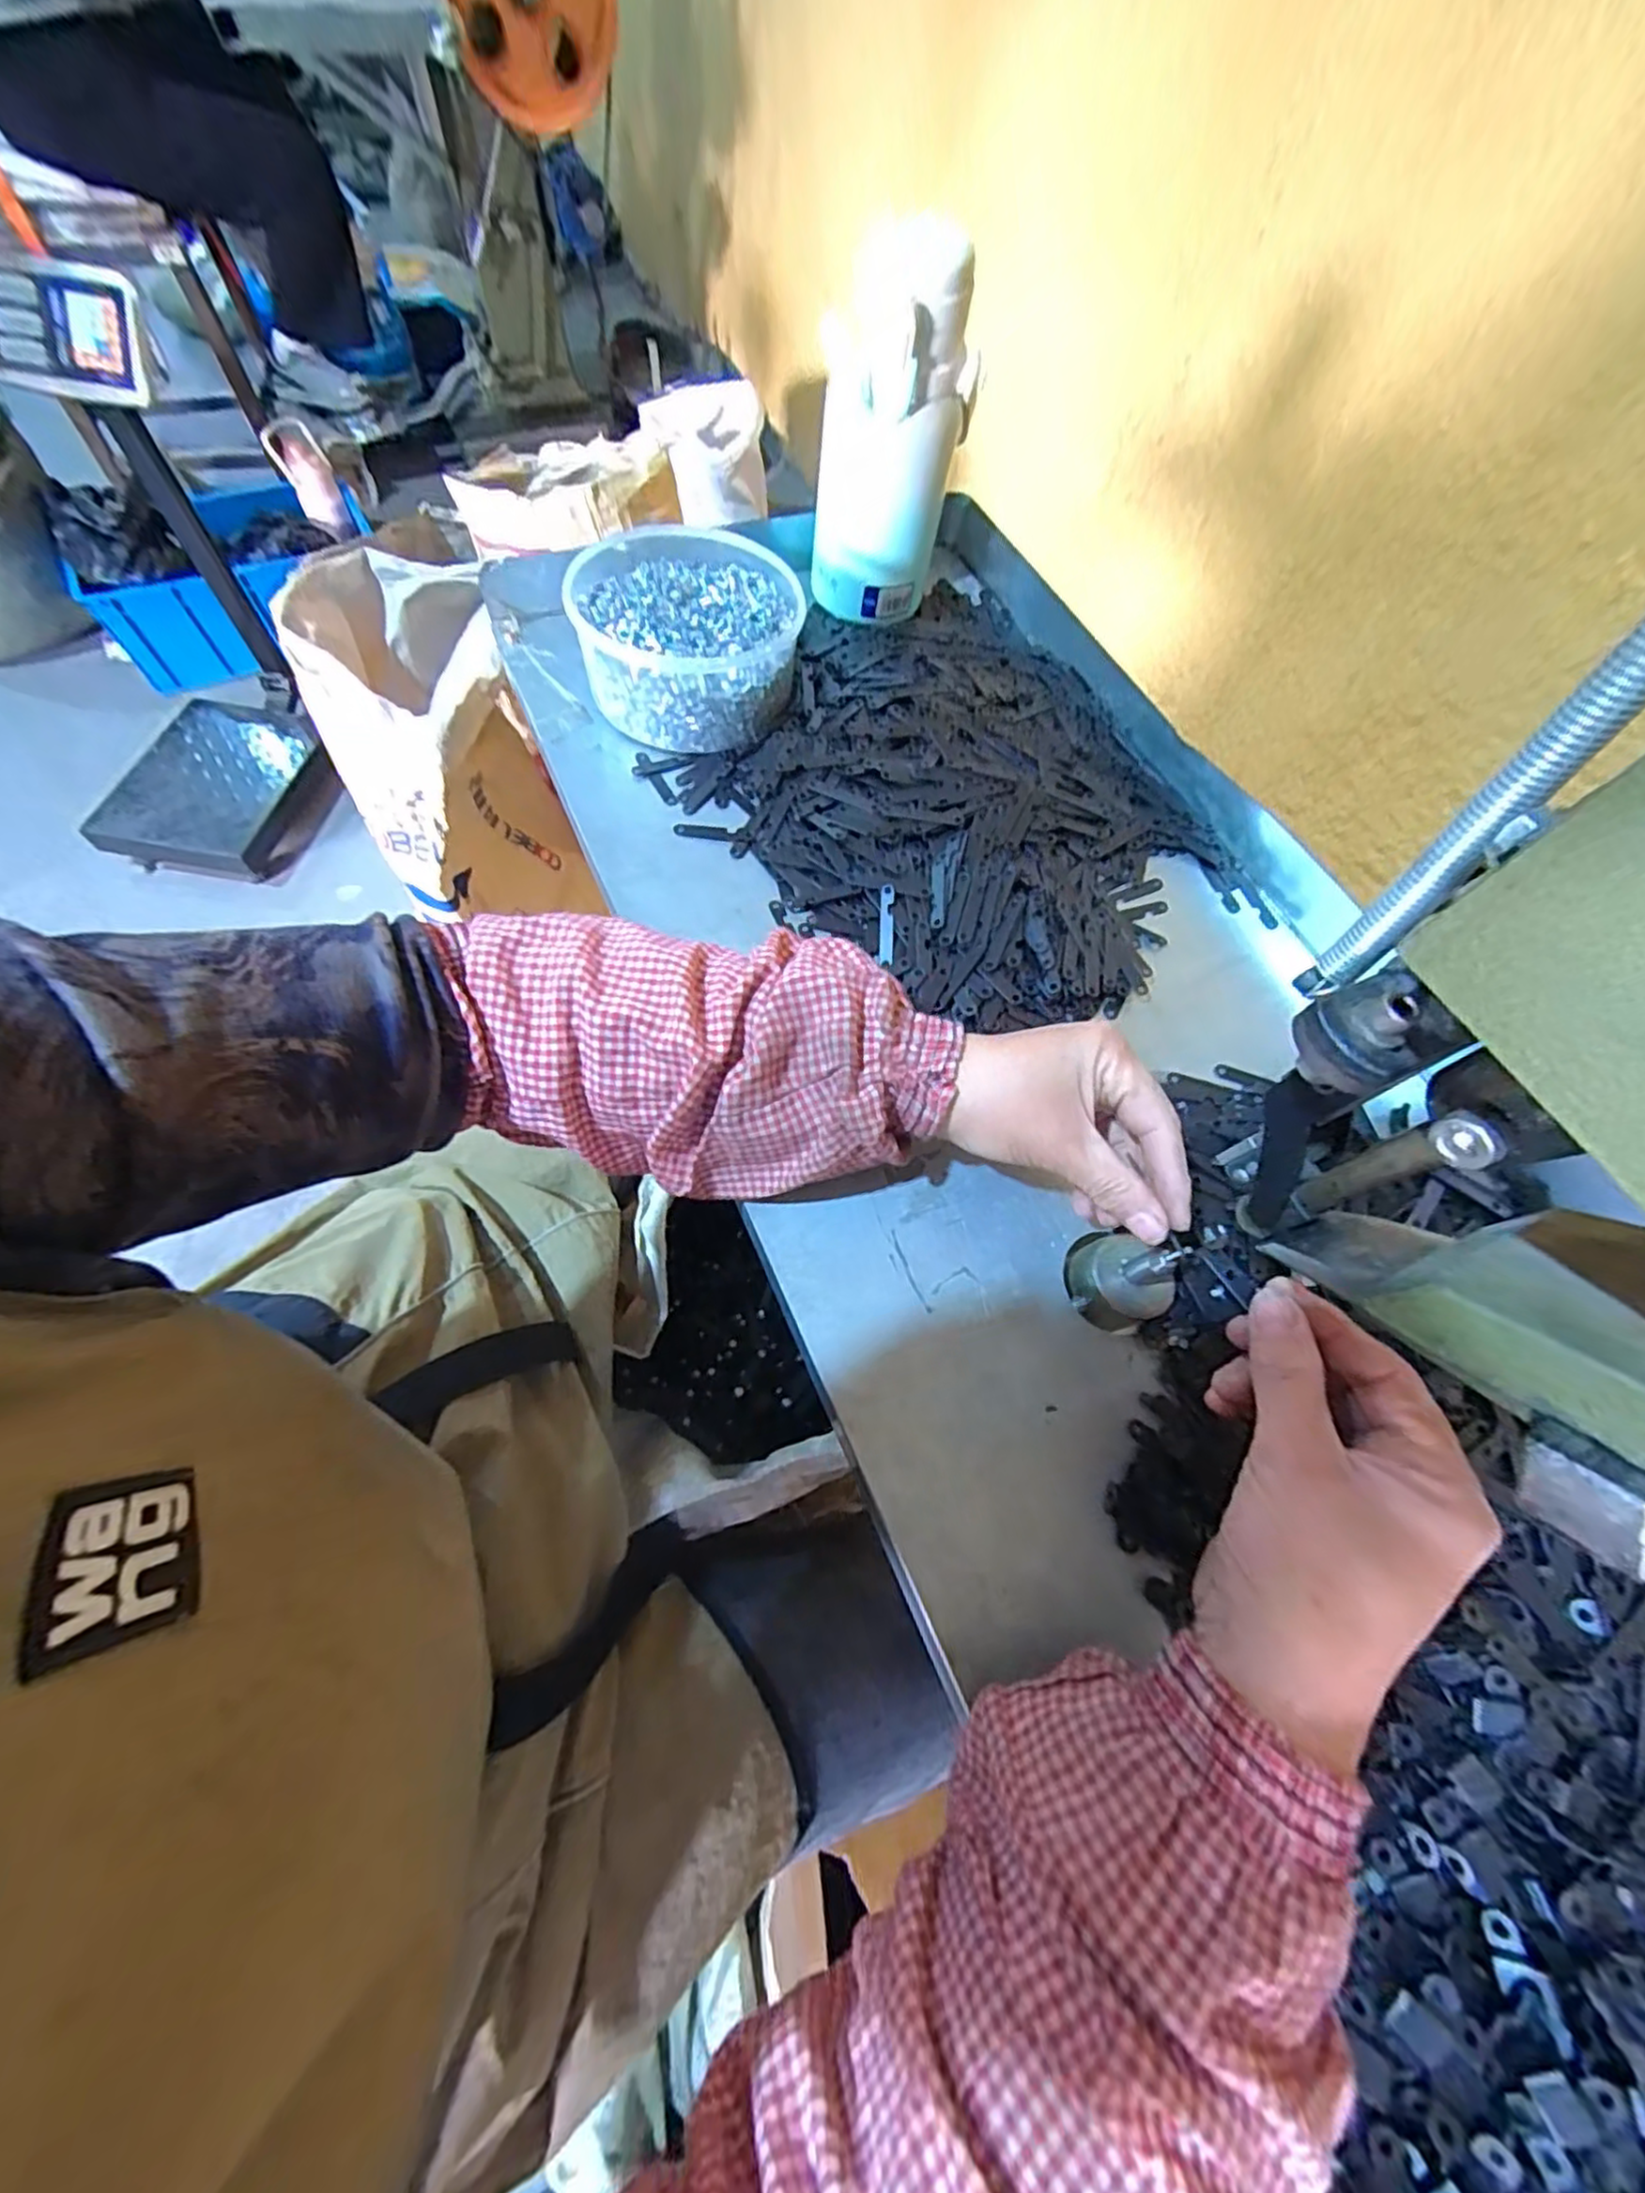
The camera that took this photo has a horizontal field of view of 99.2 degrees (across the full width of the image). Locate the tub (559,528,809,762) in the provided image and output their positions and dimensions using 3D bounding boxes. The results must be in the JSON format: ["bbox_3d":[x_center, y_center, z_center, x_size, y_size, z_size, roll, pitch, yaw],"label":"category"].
[{"bbox_3d":[-0.090,-0.318,0.481,0.146,0.061,0.147,2,65,-4],"label":"tub"}]

